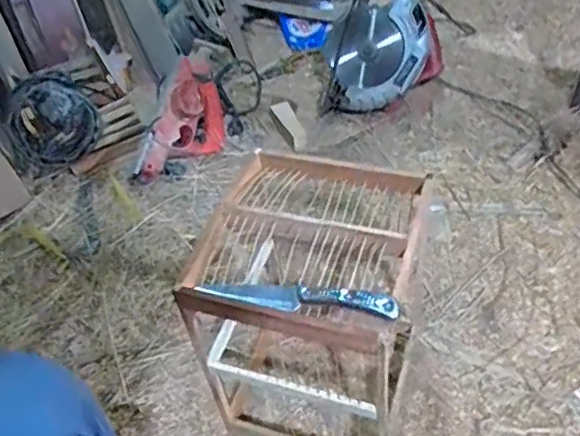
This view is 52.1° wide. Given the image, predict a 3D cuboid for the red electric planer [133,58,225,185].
[{"bbox_3d":[-0.232,-0.211,1.254,0.150,0.147,0.282,9,45,15],"label":"red electric planer"}]

